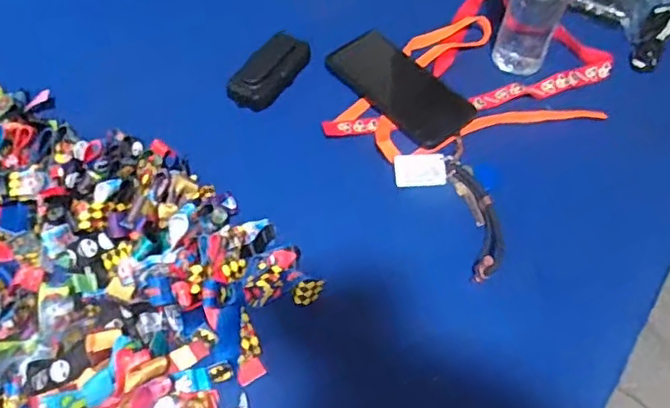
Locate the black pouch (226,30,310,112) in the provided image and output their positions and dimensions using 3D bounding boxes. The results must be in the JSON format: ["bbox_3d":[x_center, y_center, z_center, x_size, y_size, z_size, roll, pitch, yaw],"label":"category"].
[{"bbox_3d":[-0.069,-0.148,0.639,0.052,0.034,0.107,30,58,17],"label":"black pouch"}]

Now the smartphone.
[{"bbox_3d":[0.071,-0.128,0.637,0.075,0.013,0.161,-41,72,-14],"label":"smartphone"}]

